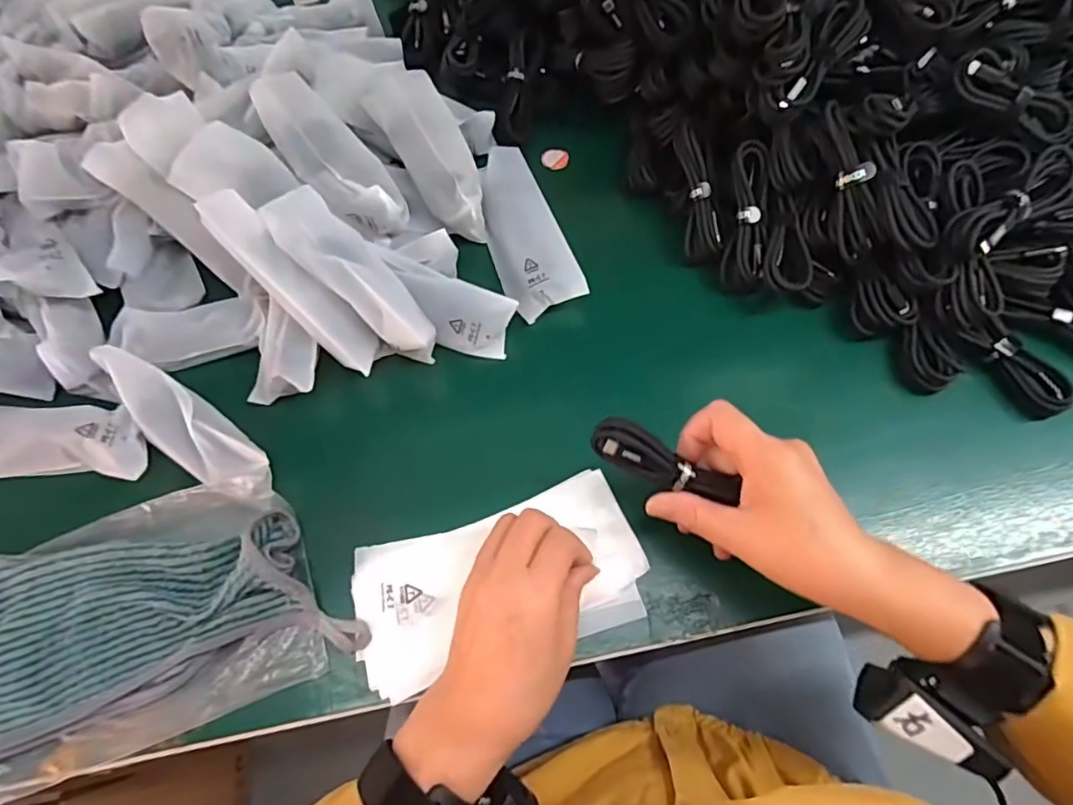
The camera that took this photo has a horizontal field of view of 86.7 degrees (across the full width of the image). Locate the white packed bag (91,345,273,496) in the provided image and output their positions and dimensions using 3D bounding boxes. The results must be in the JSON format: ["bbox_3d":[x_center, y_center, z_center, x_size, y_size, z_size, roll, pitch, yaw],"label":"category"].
[{"bbox_3d":[-0.240,0.016,0.383,0.149,0.033,0.040,33,71,14],"label":"white packed bag"}]

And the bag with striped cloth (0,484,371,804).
[{"bbox_3d":[-0.241,0.131,0.349,0.233,0.028,0.144,-20,68,-8],"label":"bag with striped cloth"}]

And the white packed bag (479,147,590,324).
[{"bbox_3d":[-0.013,-0.140,0.465,0.056,0.023,0.153,-20,68,-8],"label":"white packed bag"}]

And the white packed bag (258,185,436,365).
[{"bbox_3d":[-0.130,-0.092,0.413,0.150,0.031,0.049,46,74,-1],"label":"white packed bag"}]

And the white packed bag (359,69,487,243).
[{"bbox_3d":[-0.084,-0.205,0.462,0.055,0.042,0.152,-27,82,-10],"label":"white packed bag"}]

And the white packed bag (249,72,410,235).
[{"bbox_3d":[-0.157,-0.192,0.435,0.054,0.036,0.144,-42,91,-15],"label":"white packed bag"}]

